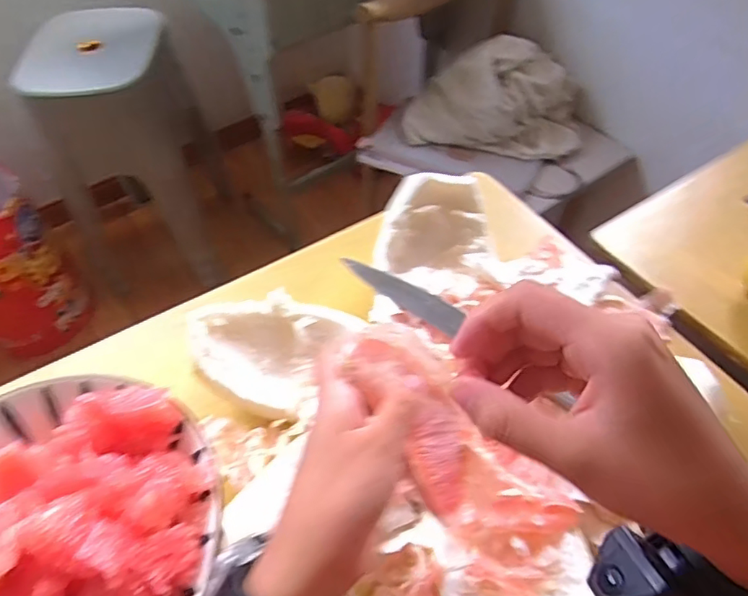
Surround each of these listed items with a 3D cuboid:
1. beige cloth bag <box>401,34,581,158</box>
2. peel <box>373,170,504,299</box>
[{"bbox_3d":[0.243,-0.399,1.089,0.339,0.153,0.188,15,55,11],"label":"beige cloth bag"},{"bbox_3d":[0.054,-0.055,0.443,0.091,0.046,0.096,13,55,10],"label":"peel"}]

